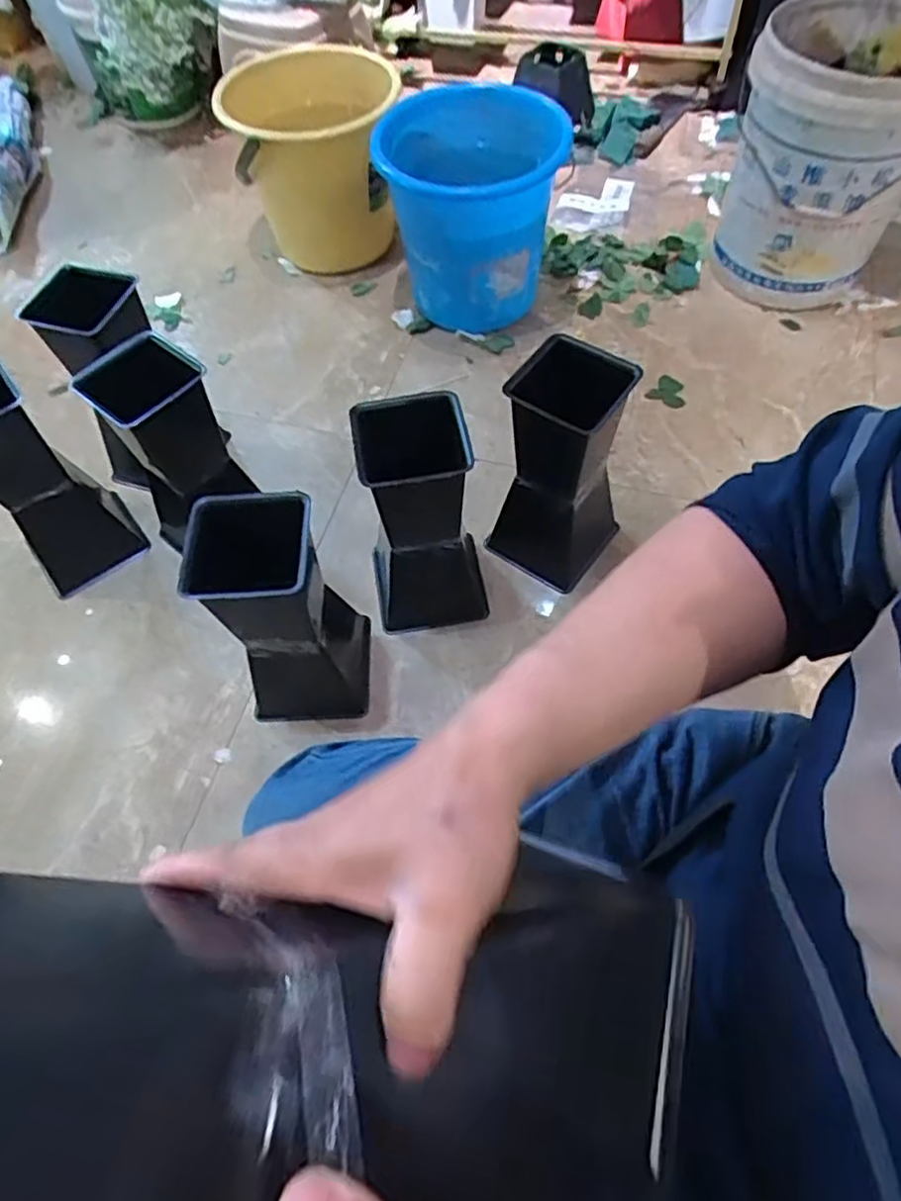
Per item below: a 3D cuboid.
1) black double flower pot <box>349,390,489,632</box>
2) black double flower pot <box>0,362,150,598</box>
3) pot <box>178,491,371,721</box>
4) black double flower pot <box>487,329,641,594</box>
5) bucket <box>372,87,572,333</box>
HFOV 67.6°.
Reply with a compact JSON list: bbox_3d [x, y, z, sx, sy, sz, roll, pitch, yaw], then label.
[{"bbox_3d":[-0.034,-0.093,0.830,0.144,0.297,0.135,-11,60,-4],"label":"black double flower pot"},{"bbox_3d":[-0.550,-0.156,0.893,0.141,0.295,0.130,-36,65,-17],"label":"black double flower pot"},{"bbox_3d":[-0.187,0.022,0.772,0.128,0.295,0.128,-1,60,2],"label":"pot"},{"bbox_3d":[0.142,-0.163,0.862,0.135,0.298,0.133,32,66,19],"label":"black double flower pot"},{"bbox_3d":[0.028,-0.671,1.143,0.293,0.273,0.309,-1,60,2],"label":"bucket"}]

